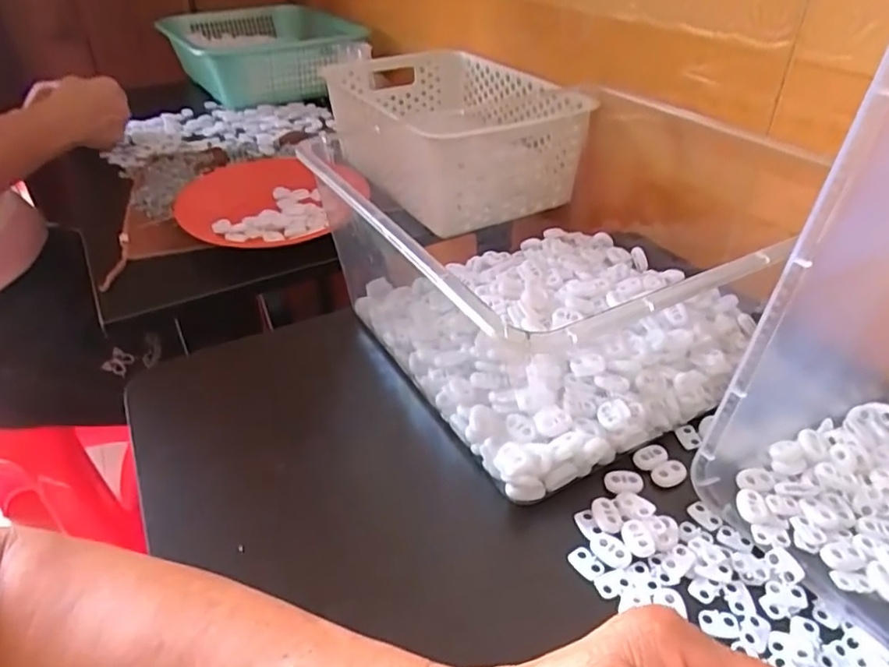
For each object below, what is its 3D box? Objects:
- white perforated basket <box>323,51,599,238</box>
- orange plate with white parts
[{"bbox_3d":[-0.003,-0.256,0.737,0.238,0.094,0.336,-15,39,-17],"label":"white perforated basket"},{"bbox_3d":[-0.199,-0.140,0.652,0.215,0.034,0.151,13,45,20],"label":"orange plate with white parts"}]

